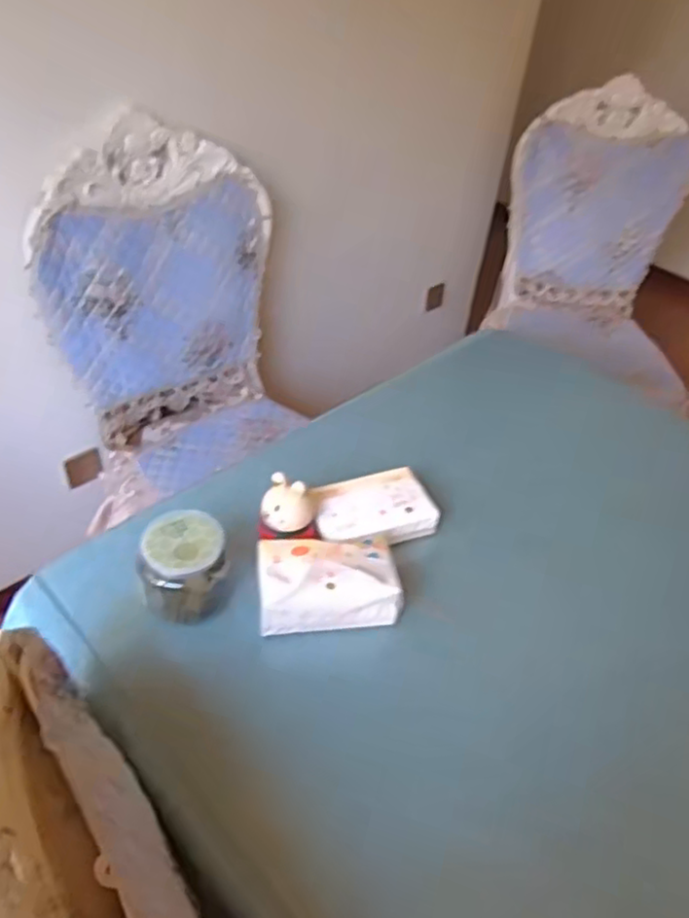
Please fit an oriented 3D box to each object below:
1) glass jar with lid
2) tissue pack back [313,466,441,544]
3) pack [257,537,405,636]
[{"bbox_3d":[-0.183,0.119,0.767,0.092,0.104,0.099,3,43,-3],"label":"glass jar with lid"},{"bbox_3d":[0.038,0.072,0.875,0.160,0.041,0.102,-15,47,-21],"label":"tissue pack back"},{"bbox_3d":[-0.019,0.143,0.778,0.166,0.076,0.098,1,43,-6],"label":"pack"}]

